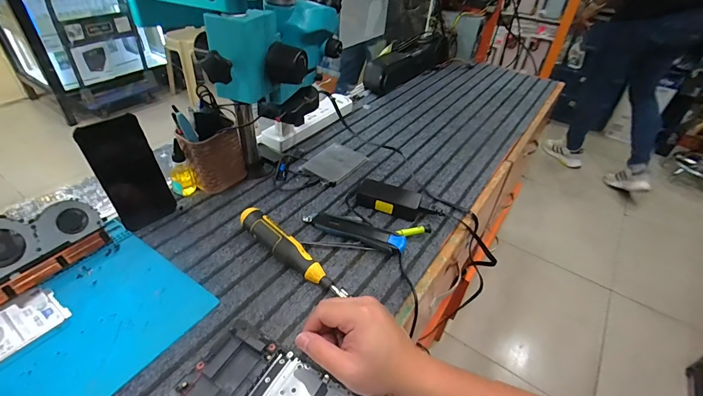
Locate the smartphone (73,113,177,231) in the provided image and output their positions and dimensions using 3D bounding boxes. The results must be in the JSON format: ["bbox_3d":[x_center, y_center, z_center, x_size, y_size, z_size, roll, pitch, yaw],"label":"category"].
[{"bbox_3d":[-0.330,-0.036,0.530,0.007,0.162,0.080,12,35,40],"label":"smartphone"}]

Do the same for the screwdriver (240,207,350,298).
[{"bbox_3d":[-0.088,0.078,0.506,0.191,0.038,0.032,30,48,25],"label":"screwdriver"}]

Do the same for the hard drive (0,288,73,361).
[{"bbox_3d":[-0.396,0.151,0.401,0.070,0.006,0.109,29,48,24],"label":"hard drive"}]

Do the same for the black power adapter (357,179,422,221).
[{"bbox_3d":[0.065,0.001,0.612,0.108,0.034,0.054,21,42,16],"label":"black power adapter"}]

